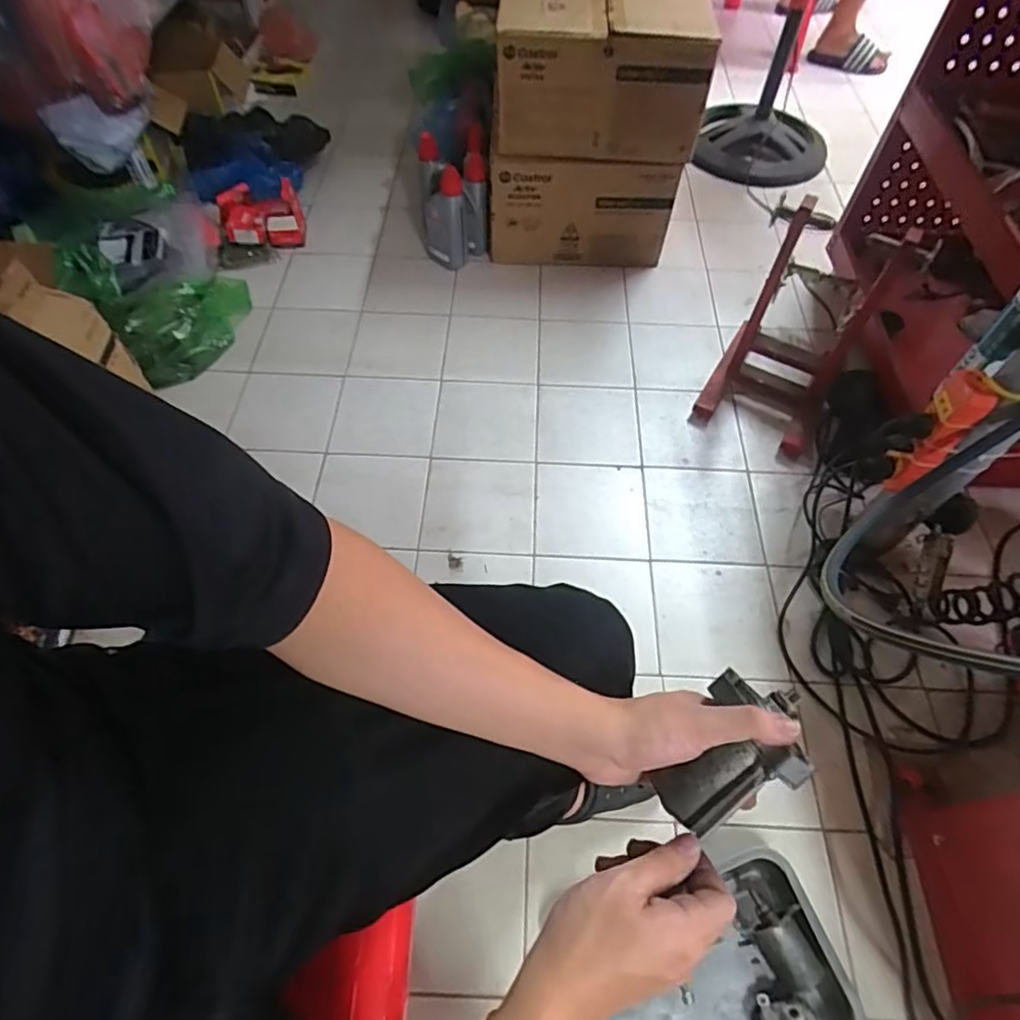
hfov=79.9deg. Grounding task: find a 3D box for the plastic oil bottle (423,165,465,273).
[{"bbox_3d":[-0.145,-0.642,1.363,0.091,0.221,0.076,-6,58,-5],"label":"plastic oil bottle"}]

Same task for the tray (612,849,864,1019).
[{"bbox_3d":[0.232,0.559,0.715,0.311,0.047,0.206,-17,60,-12],"label":"tray"}]

